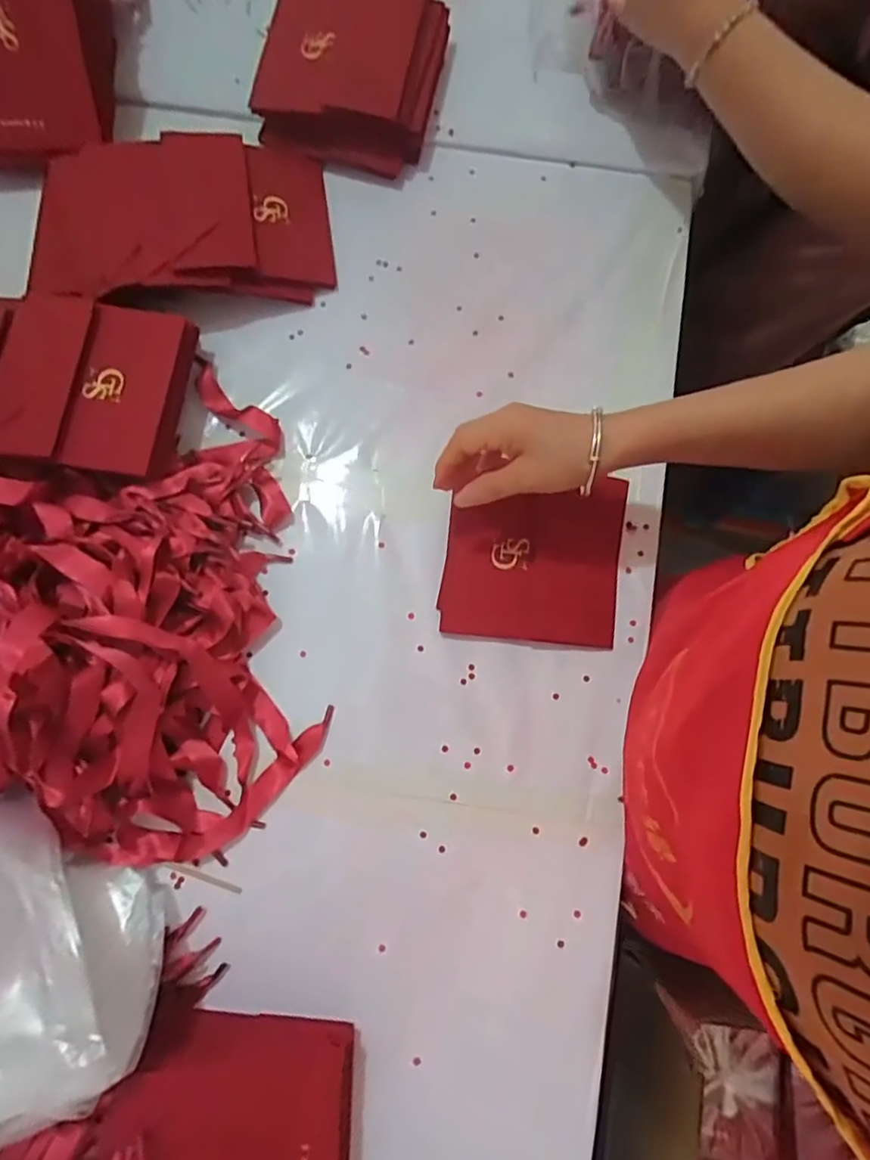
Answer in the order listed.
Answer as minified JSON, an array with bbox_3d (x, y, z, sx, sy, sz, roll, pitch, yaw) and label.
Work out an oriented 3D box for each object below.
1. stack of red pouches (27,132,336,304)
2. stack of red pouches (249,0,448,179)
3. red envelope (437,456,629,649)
[{"bbox_3d":[-0.225,-0.314,0.509,0.256,0.059,0.152,-5,79,-1],"label":"stack of red pouches"},{"bbox_3d":[-0.078,-0.465,0.533,0.156,0.059,0.159,12,79,3],"label":"stack of red pouches"},{"bbox_3d":[0.079,-0.016,0.476,0.138,0.007,0.130,6,85,2],"label":"red envelope"}]

